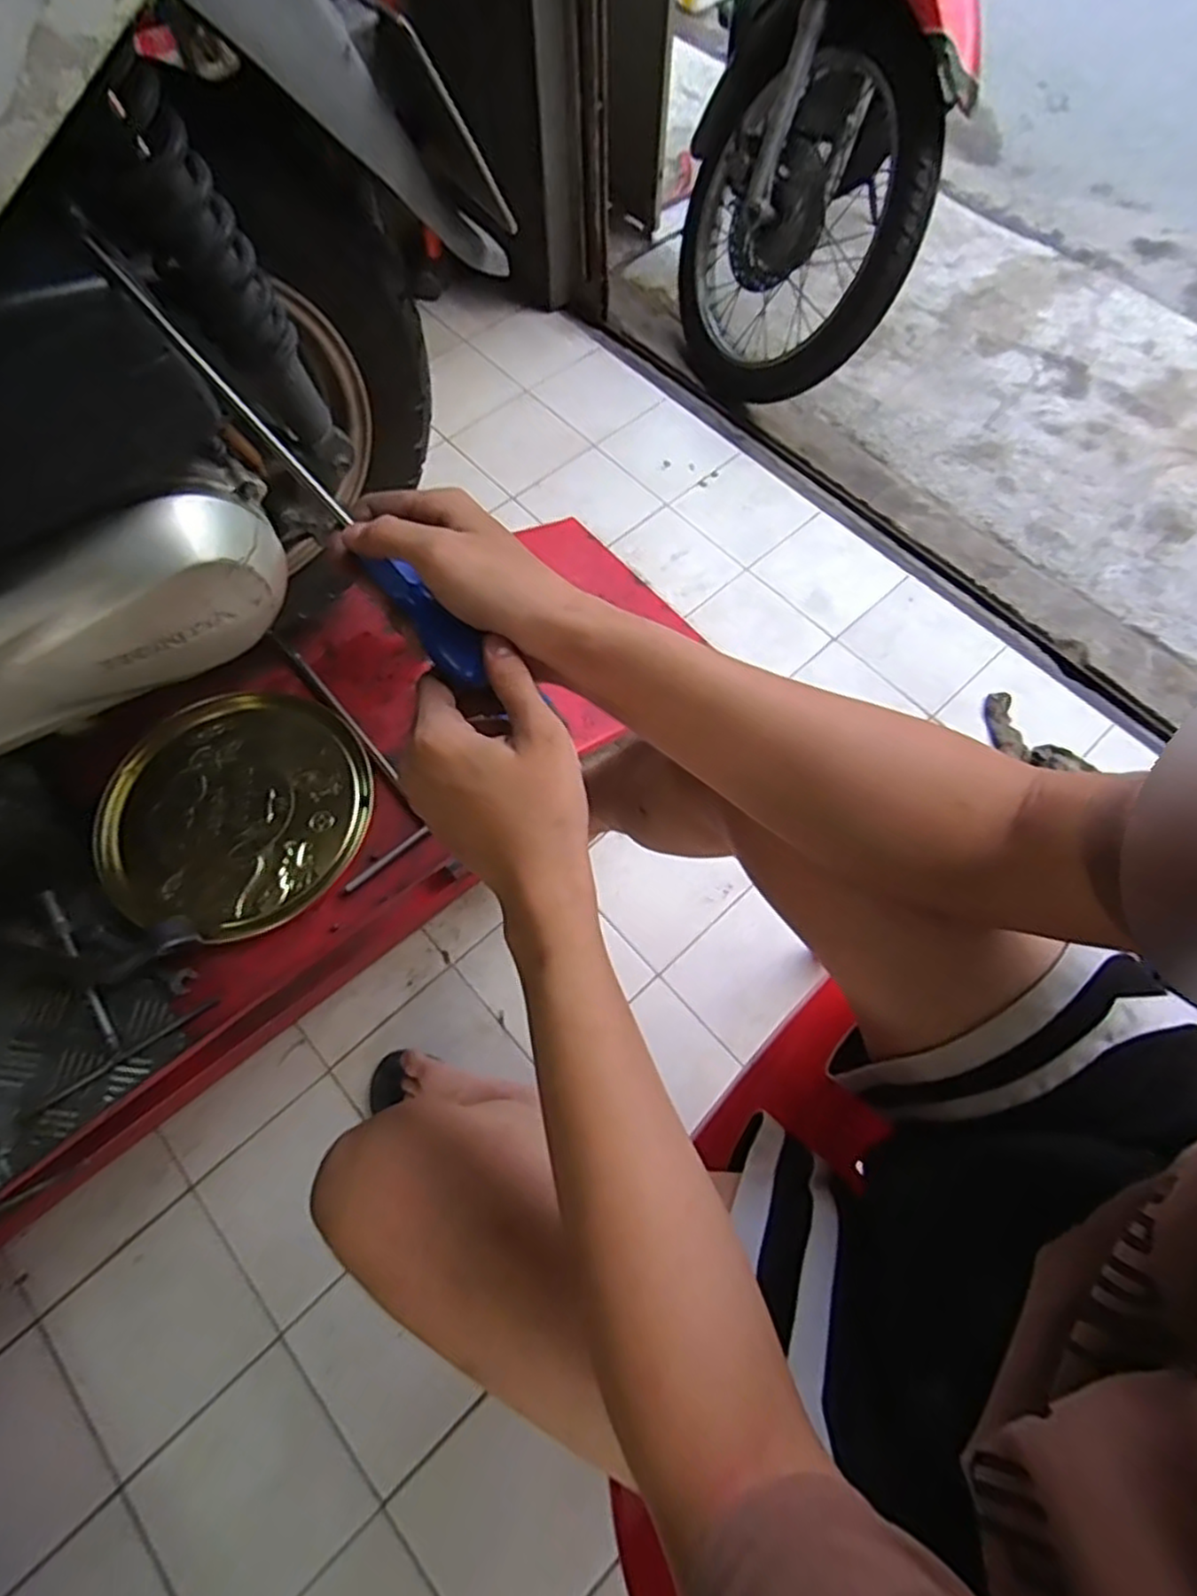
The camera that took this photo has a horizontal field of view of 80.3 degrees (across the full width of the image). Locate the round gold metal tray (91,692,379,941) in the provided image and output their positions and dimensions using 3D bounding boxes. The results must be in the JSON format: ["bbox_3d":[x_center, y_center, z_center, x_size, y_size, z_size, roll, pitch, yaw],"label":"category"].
[{"bbox_3d":[-0.359,0.012,0.704,0.260,0.019,0.241,0,68,0],"label":"round gold metal tray"}]

